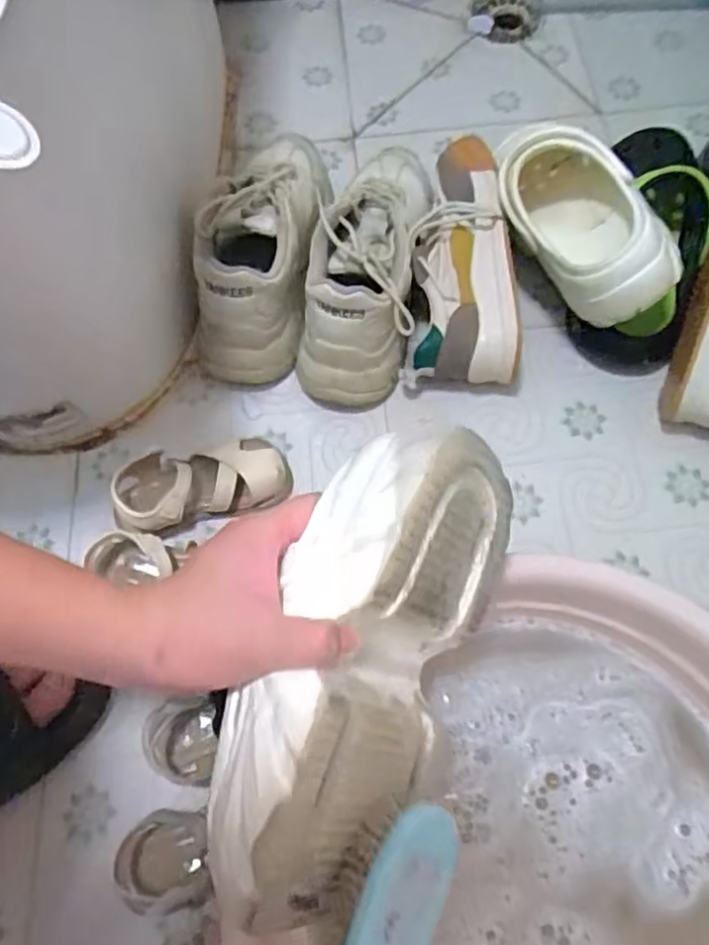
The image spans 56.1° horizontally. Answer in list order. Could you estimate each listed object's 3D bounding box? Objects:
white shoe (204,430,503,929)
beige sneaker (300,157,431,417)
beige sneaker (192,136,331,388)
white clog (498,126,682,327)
[{"bbox_3d":[-0.005,0.097,0.359,0.092,0.110,0.250,10,70,45],"label":"white shoe"},{"bbox_3d":[0.018,-0.199,0.645,0.093,0.113,0.250,14,67,9],"label":"beige sneaker"},{"bbox_3d":[-0.090,-0.232,0.662,0.091,0.120,0.277,7,66,7],"label":"beige sneaker"},{"bbox_3d":[0.201,-0.240,0.603,0.121,0.107,0.222,-11,52,-2],"label":"white clog"}]

